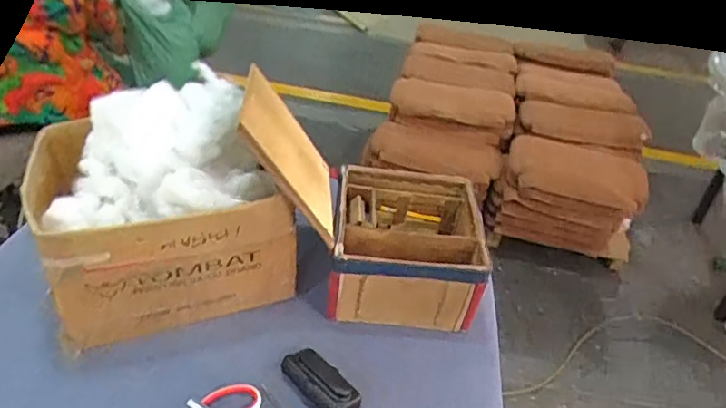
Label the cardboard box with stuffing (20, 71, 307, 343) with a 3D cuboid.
[{"bbox_3d":[-0.265,-0.003,0.756,0.305,0.258,0.242,-8,38,-20],"label":"cardboard box with stuffing"}]

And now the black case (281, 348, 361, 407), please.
[{"bbox_3d":[-0.050,0.220,0.692,0.052,0.019,0.110,-26,47,-38],"label":"black case"}]

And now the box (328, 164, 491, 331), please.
[{"bbox_3d":[0.056,0.068,0.850,0.227,0.137,0.220,6,36,-2],"label":"box"}]

